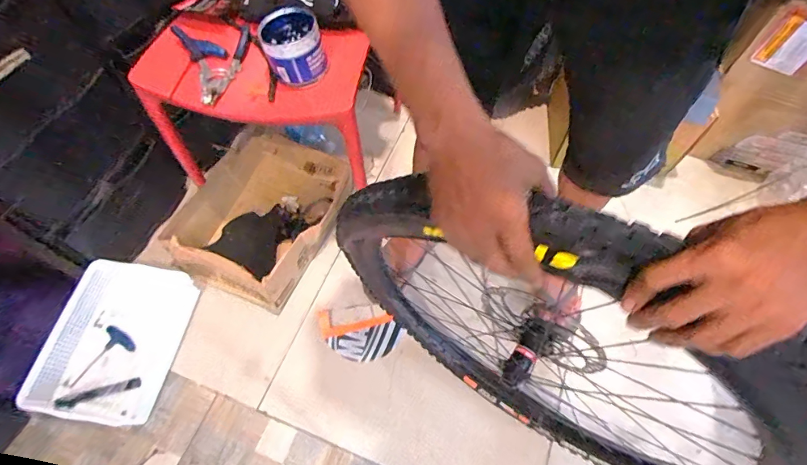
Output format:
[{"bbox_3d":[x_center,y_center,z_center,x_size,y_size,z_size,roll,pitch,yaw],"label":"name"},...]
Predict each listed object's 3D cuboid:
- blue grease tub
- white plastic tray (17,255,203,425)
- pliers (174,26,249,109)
[{"bbox_3d":[-0.196,-0.328,0.756,0.100,0.078,0.107,-19,63,-9],"label":"blue grease tub"},{"bbox_3d":[-0.635,0.236,0.953,0.259,0.094,0.342,7,62,5],"label":"white plastic tray"},{"bbox_3d":[-0.337,-0.328,0.797,0.124,0.030,0.193,-24,64,-12],"label":"pliers"}]

